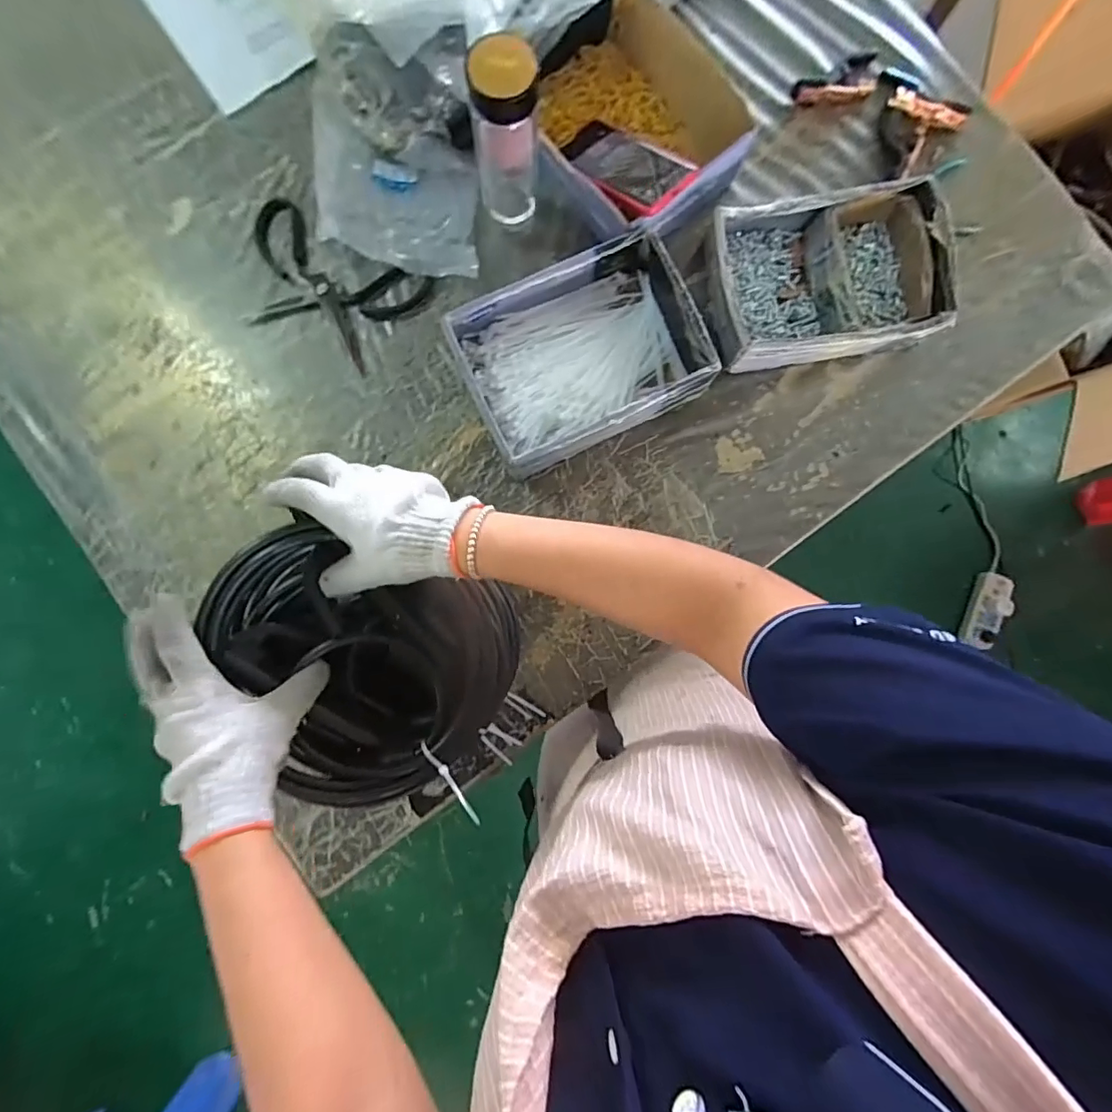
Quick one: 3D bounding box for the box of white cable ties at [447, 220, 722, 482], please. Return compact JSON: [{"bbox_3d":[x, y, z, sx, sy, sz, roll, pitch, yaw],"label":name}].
[{"bbox_3d":[0.028,-0.221,0.593,0.251,0.069,0.190,-24,88,-3],"label":"box of white cable ties"}]

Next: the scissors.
[{"bbox_3d":[-0.275,-0.318,0.619,0.219,0.010,0.141,28,86,-1],"label":"scissors"}]

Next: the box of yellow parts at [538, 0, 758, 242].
[{"bbox_3d":[0.087,-0.498,0.607,0.235,0.077,0.214,44,86,0],"label":"box of yellow parts"}]

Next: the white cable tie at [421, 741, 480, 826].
[{"bbox_3d":[-0.088,0.188,0.439,0.007,0.011,0.081,-41,73,-4],"label":"white cable tie"}]

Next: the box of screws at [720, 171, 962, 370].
[{"bbox_3d":[0.313,-0.320,0.612,0.254,0.066,0.176,-9,87,-3],"label":"box of screws"}]

